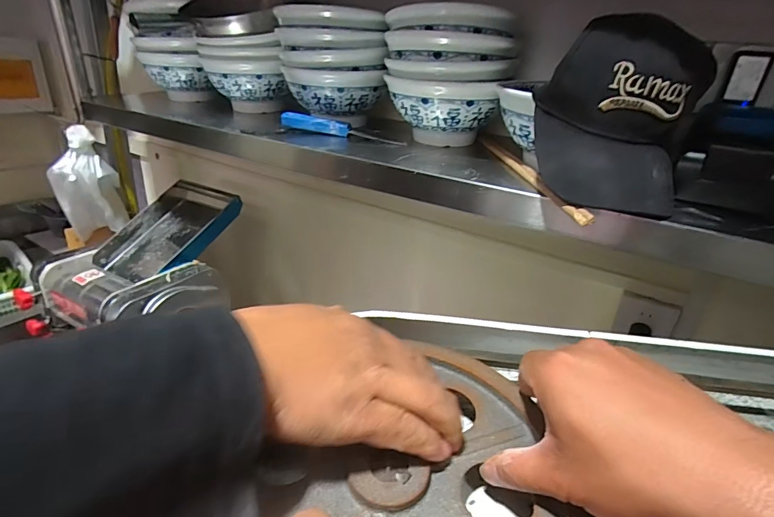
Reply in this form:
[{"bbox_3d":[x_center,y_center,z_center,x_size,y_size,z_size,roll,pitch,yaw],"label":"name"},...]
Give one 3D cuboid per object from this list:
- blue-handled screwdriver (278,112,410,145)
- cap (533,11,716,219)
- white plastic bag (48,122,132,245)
[{"bbox_3d":[-0.077,-0.220,0.699,0.218,0.027,0.029,11,26,12],"label":"blue-handled screwdriver"},{"bbox_3d":[0.252,-0.157,0.452,0.156,0.166,0.193,19,29,27],"label":"cap"},{"bbox_3d":[-0.712,-0.166,0.990,0.135,0.267,0.105,-15,32,-35],"label":"white plastic bag"}]

